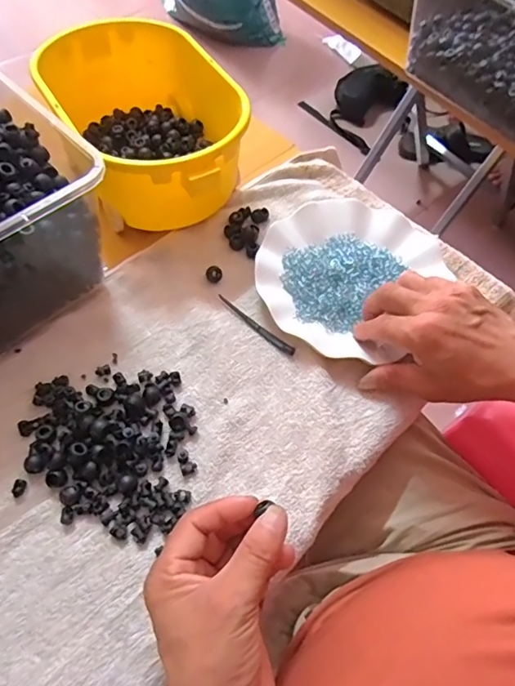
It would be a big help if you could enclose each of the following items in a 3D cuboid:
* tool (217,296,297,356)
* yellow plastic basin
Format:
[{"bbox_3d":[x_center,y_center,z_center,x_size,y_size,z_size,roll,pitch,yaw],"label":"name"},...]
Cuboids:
[{"bbox_3d":[-0.002,-0.017,0.467,0.091,0.007,0.007,39,66,18],"label":"tool"},{"bbox_3d":[-0.109,-0.219,0.520,0.164,0.095,0.241,-24,63,-17],"label":"yellow plastic basin"}]

